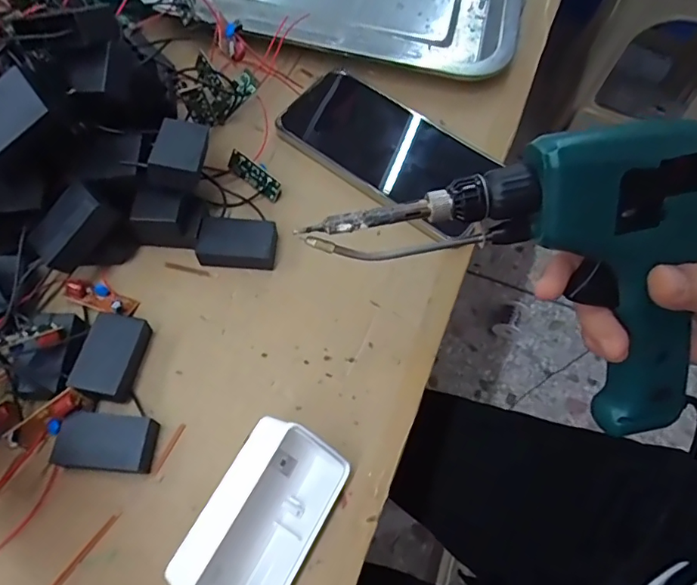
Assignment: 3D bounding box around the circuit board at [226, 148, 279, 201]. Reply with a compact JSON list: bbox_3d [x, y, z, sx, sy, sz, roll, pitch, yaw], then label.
[{"bbox_3d":[-0.066,-0.083,0.360,0.043,0.017,0.005,38,35,10],"label":"circuit board"}]

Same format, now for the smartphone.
[{"bbox_3d":[0.027,-0.107,0.374,0.156,0.013,0.077,33,69,13],"label":"smartphone"}]

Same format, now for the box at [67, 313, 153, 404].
[{"bbox_3d":[-0.139,0.038,0.302,0.032,0.020,0.049,9,66,3],"label":"box"}]

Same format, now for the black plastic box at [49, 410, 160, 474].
[{"bbox_3d":[-0.134,0.083,0.285,0.049,0.017,0.029,5,65,1],"label":"black plastic box"}]

